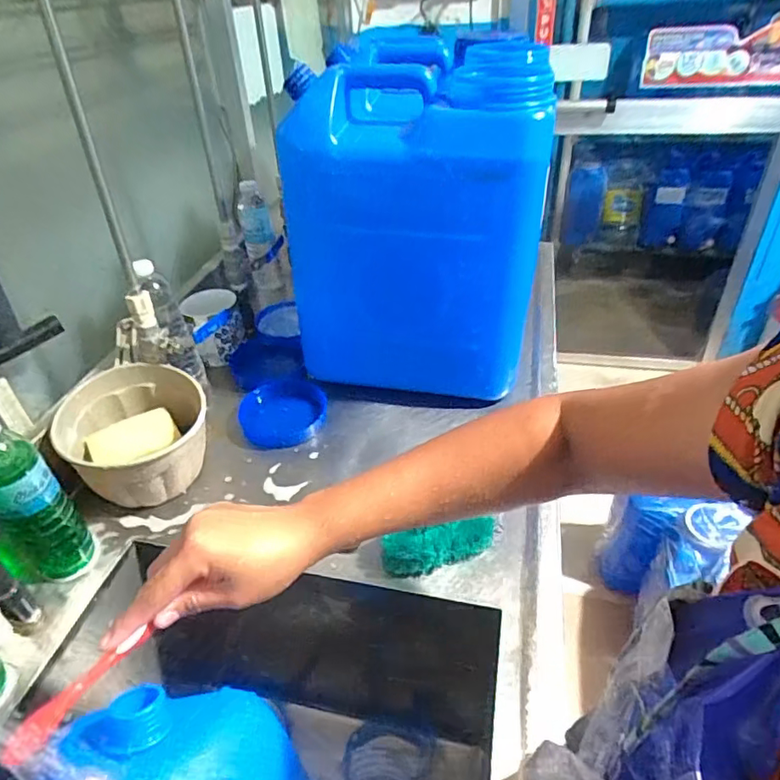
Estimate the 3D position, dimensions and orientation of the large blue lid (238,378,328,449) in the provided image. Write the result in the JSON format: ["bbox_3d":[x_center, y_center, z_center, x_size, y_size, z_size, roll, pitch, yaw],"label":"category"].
[{"bbox_3d":[-0.157,0.027,0.813,0.126,0.024,0.129,-5,38,-2],"label":"large blue lid"}]

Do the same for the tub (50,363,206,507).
[{"bbox_3d":[-0.305,0.064,0.685,0.161,0.120,0.161,-2,38,2],"label":"tub"}]

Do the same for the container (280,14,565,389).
[{"bbox_3d":[0.054,-0.246,0.806,0.295,0.400,0.314,3,38,9],"label":"container"}]

